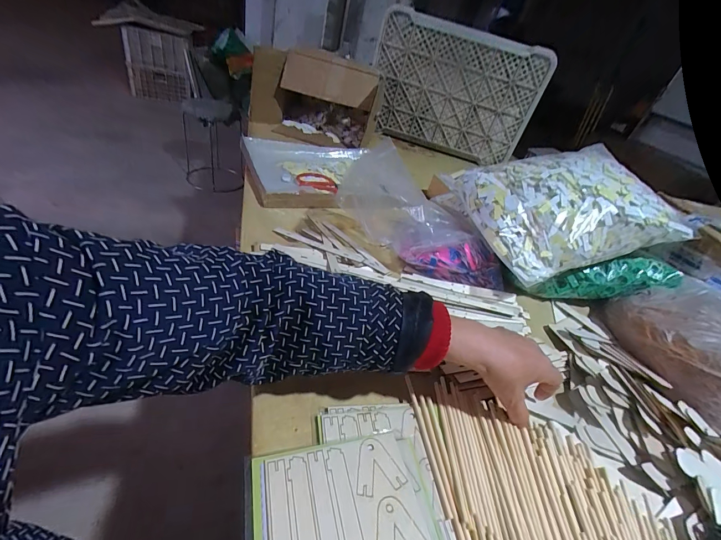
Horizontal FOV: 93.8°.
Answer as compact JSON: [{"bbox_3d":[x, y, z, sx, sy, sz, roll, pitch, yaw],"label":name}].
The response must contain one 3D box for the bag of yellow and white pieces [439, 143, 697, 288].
[{"bbox_3d":[0.367,-0.122,0.614,0.338,0.128,0.241,-7,42,-17],"label":"bag of yellow and white pieces"}]

